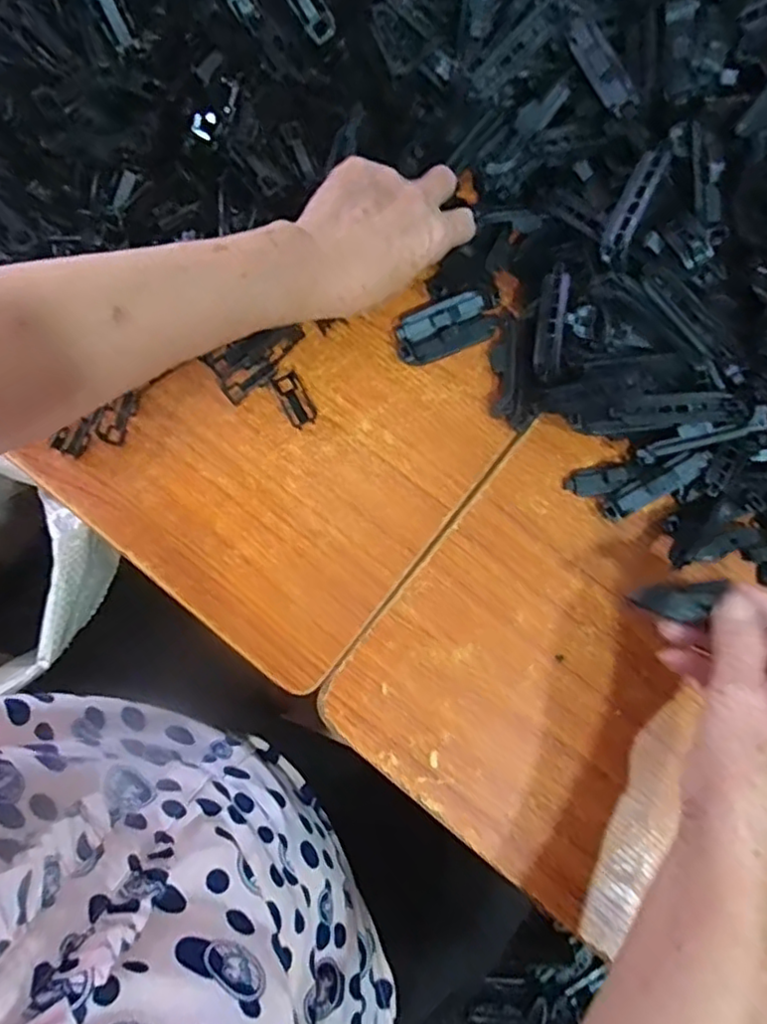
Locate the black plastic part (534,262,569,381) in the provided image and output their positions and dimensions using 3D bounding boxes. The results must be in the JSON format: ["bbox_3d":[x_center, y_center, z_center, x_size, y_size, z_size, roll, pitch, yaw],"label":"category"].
[{"bbox_3d":[0.108,-0.121,0.409,0.014,0.010,0.069,6,98,1],"label":"black plastic part"}]

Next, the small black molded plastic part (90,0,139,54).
[{"bbox_3d":[-0.160,-0.293,0.372,0.017,0.041,0.005,-27,45,-5],"label":"small black molded plastic part"}]

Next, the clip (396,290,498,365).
[{"bbox_3d":[0.043,-0.128,0.446,0.072,0.013,0.034,-25,80,-5],"label":"clip"}]

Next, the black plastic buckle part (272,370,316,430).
[{"bbox_3d":[-0.061,-0.078,0.442,0.018,0.004,0.040,-26,81,-5],"label":"black plastic buckle part"}]

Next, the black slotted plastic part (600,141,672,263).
[{"bbox_3d":[0.146,-0.181,0.372,0.015,0.013,0.069,26,104,5],"label":"black slotted plastic part"}]

